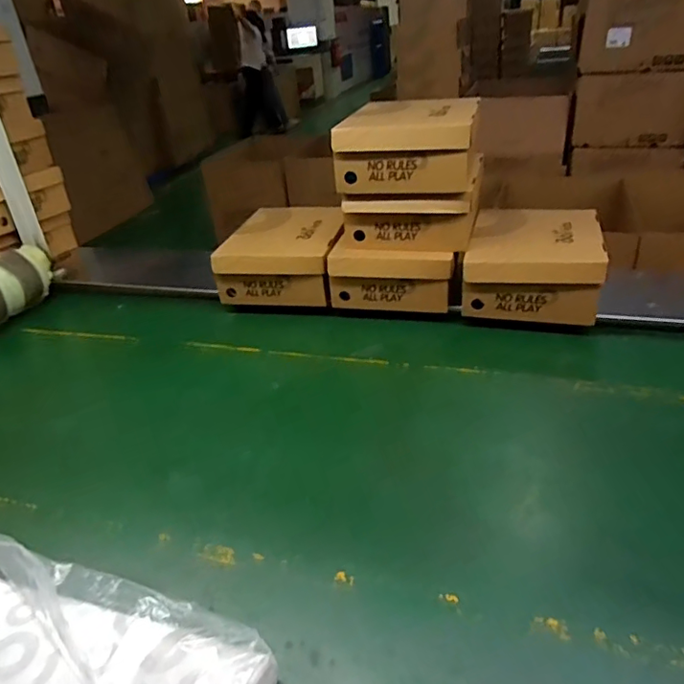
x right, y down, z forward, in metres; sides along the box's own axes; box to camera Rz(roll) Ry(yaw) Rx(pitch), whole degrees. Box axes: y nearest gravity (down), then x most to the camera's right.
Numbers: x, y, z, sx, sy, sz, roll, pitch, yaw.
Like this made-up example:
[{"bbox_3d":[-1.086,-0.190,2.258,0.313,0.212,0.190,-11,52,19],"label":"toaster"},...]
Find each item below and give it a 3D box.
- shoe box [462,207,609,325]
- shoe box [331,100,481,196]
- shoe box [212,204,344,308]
[{"bbox_3d":[0.393,-0.170,1.135,0.242,0.127,0.300,5,31,17],"label":"shoe box"},{"bbox_3d":[0.140,-0.398,1.098,0.254,0.127,0.279,3,30,13],"label":"shoe box"},{"bbox_3d":[-0.123,-0.211,1.300,0.259,0.125,0.326,2,30,12],"label":"shoe box"}]

